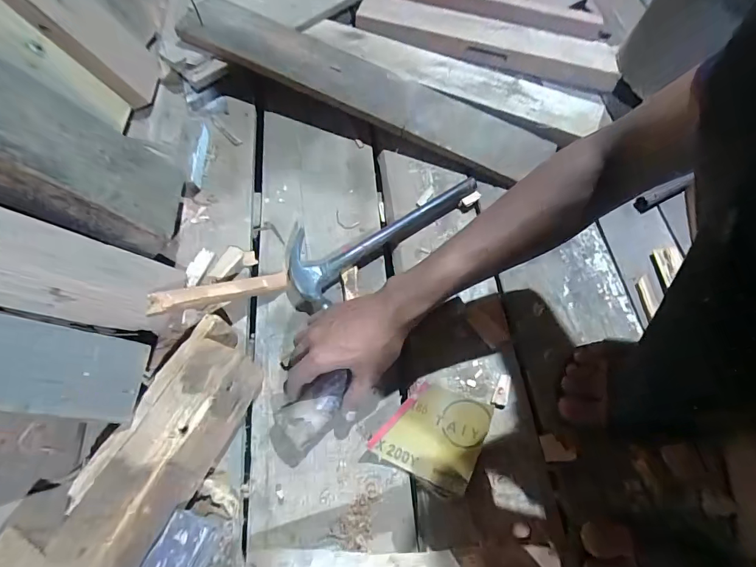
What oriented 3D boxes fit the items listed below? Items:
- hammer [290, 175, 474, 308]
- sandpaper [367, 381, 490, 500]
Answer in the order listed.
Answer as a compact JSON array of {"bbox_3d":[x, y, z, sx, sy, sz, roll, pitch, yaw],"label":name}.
[{"bbox_3d":[-0.006,-0.094,0.585,0.306,0.032,0.123,-39,71,-18],"label":"hammer"},{"bbox_3d":[0.063,0.170,0.461,0.109,0.021,0.106,25,66,11],"label":"sandpaper"}]

